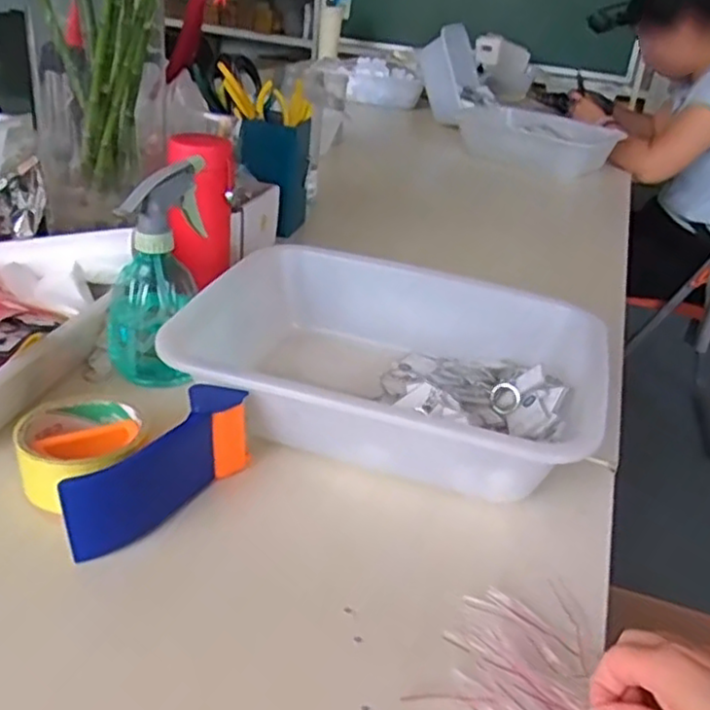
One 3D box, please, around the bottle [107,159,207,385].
[{"bbox_3d":[-0.167,-0.068,0.603,0.076,0.176,0.068,-2,32,-15],"label":"bottle"}]

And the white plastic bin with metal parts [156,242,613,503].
[{"bbox_3d":[0.029,0.007,0.597,0.326,0.081,0.242,14,31,12],"label":"white plastic bin with metal parts"}]

